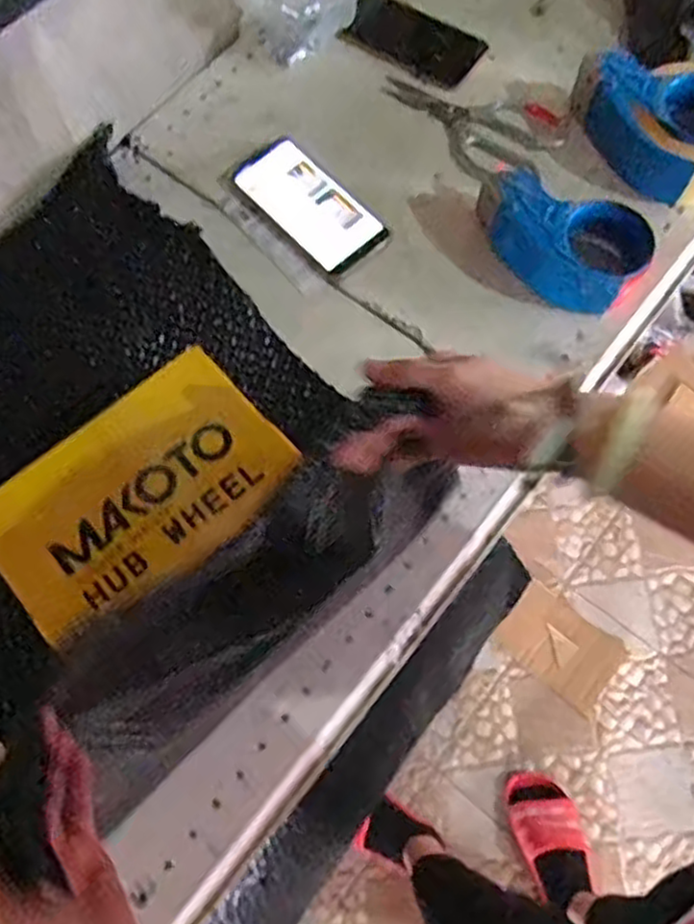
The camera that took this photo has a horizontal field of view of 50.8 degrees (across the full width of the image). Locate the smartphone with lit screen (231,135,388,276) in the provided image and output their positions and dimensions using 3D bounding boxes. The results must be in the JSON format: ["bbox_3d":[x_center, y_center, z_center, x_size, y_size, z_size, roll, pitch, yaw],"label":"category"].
[{"bbox_3d":[-0.038,-0.254,0.716,0.074,0.009,0.156,-42,75,-8],"label":"smartphone with lit screen"}]

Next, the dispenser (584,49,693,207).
[{"bbox_3d":[0.319,-0.331,0.707,0.129,0.065,0.161,-32,71,-10],"label":"dispenser"}]

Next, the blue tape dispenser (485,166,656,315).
[{"bbox_3d":[0.195,-0.199,0.661,0.143,0.061,0.087,40,75,15],"label":"blue tape dispenser"}]

